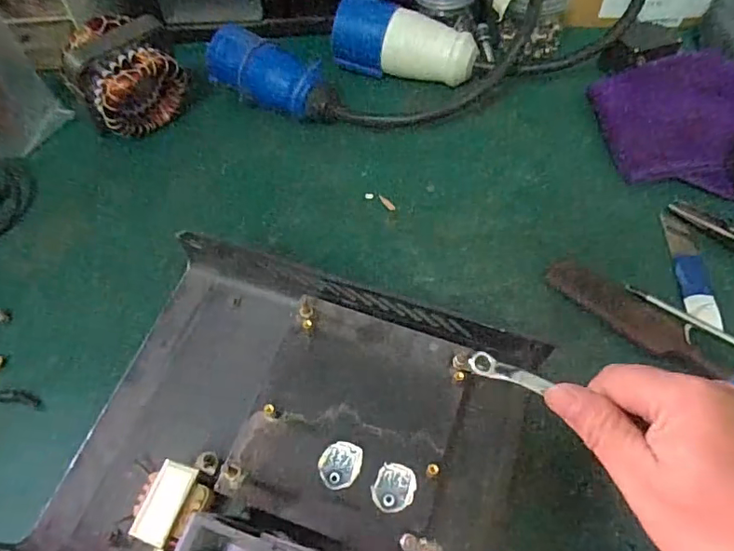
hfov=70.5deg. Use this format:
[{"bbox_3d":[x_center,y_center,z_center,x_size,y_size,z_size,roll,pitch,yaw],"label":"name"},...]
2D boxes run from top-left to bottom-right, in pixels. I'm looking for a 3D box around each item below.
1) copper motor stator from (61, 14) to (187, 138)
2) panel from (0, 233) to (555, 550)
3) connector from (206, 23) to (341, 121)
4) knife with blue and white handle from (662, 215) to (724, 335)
[{"bbox_3d":[-0.210,-0.172,0.461,0.087,0.086,0.066,-26,55,-15],"label":"copper motor stator"},{"bbox_3d":[-0.035,0.088,0.273,0.227,0.063,0.190,17,57,15],"label":"panel"},{"bbox_3d":[-0.086,-0.179,0.482,0.140,0.049,0.054,25,58,21],"label":"connector"},{"bbox_3d":[0.226,-0.007,0.362,0.020,0.004,0.099,6,53,8],"label":"knife with blue and white handle"}]

